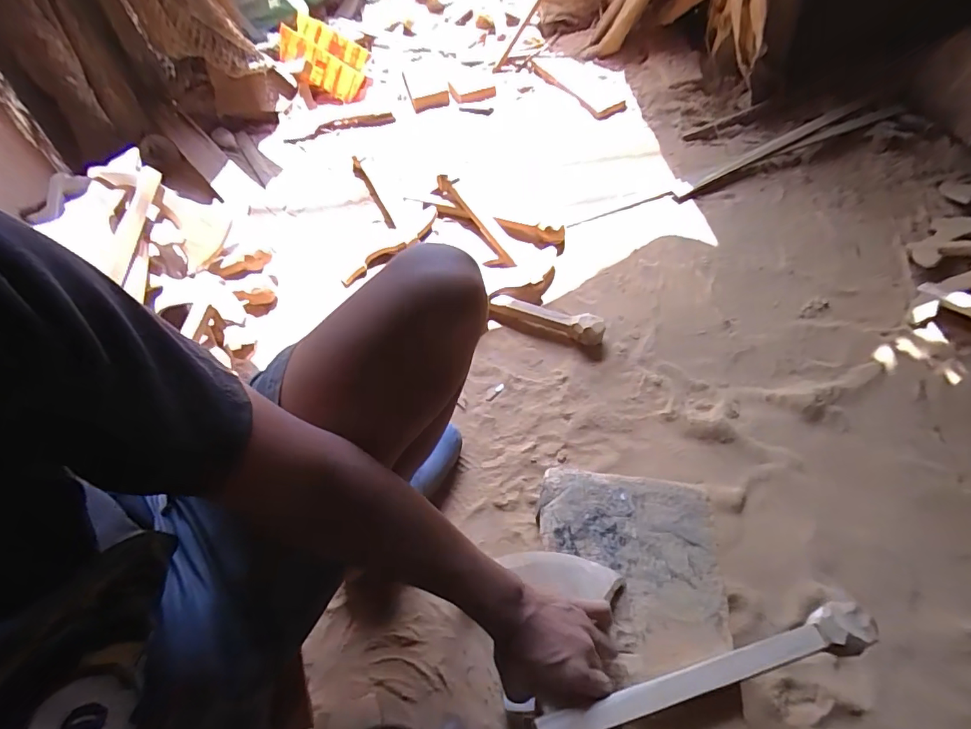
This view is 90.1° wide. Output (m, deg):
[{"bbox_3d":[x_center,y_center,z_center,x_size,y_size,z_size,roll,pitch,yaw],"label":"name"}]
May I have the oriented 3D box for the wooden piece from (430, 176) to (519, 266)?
[{"bbox_3d":[-0.031,-0.308,1.067,0.077,0.058,0.298,-32,64,-15],"label":"wooden piece"}]

